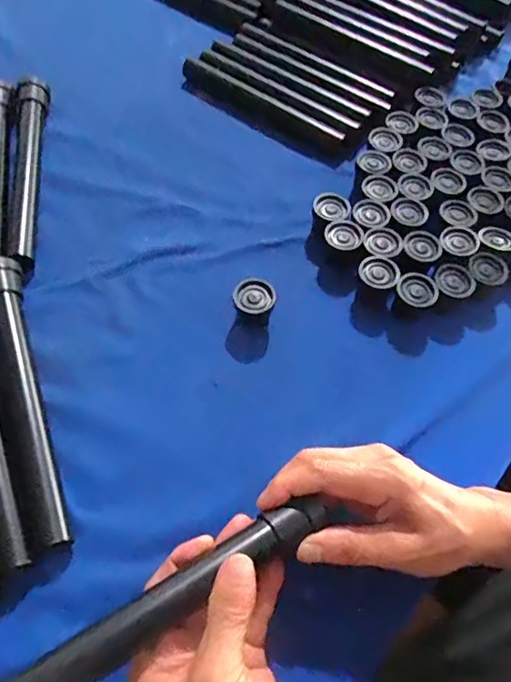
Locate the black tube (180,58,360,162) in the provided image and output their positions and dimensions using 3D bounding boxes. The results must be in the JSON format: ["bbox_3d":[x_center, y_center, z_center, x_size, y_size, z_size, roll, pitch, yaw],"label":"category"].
[{"bbox_3d":[0.012,-0.273,0.588,0.230,0.020,0.020,33,65,16],"label":"black tube"}]

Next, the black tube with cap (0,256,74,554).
[{"bbox_3d":[-0.180,0.037,0.401,0.024,0.026,0.245,-17,62,-11],"label":"black tube with cap"}]

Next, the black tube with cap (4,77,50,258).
[{"bbox_3d":[-0.232,-0.180,0.519,0.027,0.029,0.224,-4,61,-4],"label":"black tube with cap"}]

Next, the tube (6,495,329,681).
[{"bbox_3d":[-0.064,0.152,0.275,0.243,0.020,0.023,-26,64,-23],"label":"tube"}]

